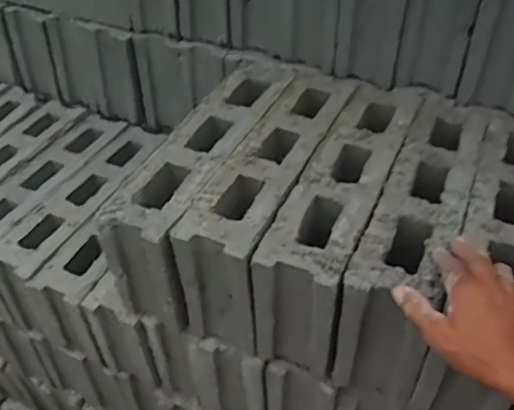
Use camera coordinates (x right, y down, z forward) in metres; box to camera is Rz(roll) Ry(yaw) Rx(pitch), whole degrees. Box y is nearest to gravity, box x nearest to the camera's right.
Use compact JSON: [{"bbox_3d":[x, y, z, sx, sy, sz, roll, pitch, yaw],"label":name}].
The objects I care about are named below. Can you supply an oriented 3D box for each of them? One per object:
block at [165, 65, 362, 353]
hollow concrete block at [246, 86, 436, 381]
[{"bbox_3d":[0.029,-0.008,0.797,0.099,0.196,0.390,17,43,18],"label":"block"},{"bbox_3d":[0.119,0.011,0.765,0.096,0.183,0.382,17,43,19],"label":"hollow concrete block"}]

